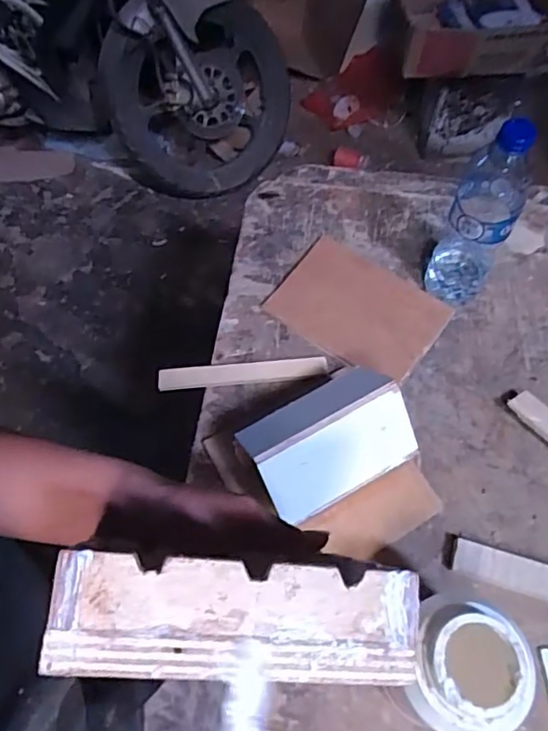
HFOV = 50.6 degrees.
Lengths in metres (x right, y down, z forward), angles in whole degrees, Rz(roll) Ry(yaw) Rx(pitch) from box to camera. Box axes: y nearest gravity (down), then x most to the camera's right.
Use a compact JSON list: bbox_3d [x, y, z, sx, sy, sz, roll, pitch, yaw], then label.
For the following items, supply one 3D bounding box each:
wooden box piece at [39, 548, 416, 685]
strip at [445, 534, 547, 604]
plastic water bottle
[{"bbox_3d":[-0.014,0.111,0.250,0.157,0.013,0.044,7,62,-9],"label":"wooden box piece"},{"bbox_3d":[0.258,0.205,0.542,0.187,0.021,0.034,17,64,10],"label":"strip"},{"bbox_3d":[0.213,-0.150,0.607,0.068,0.241,0.061,23,66,13],"label":"plastic water bottle"}]

